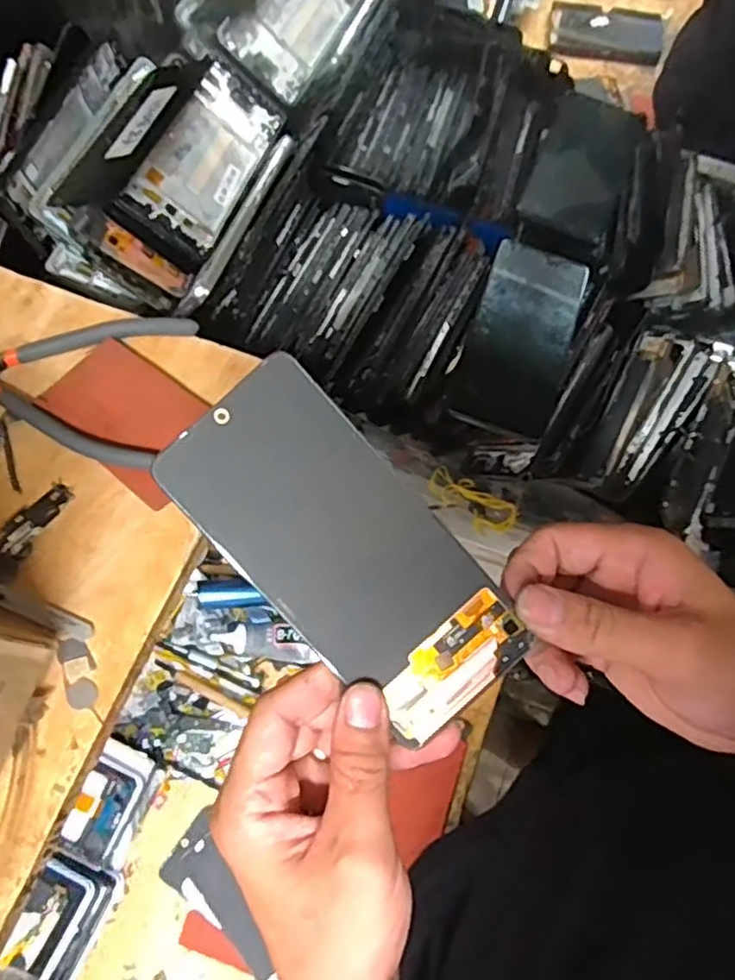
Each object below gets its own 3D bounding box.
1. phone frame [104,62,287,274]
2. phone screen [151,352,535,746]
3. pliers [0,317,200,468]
[{"bbox_3d":[-0.116,-0.235,0.488,0.065,0.009,0.159,35,66,-25],"label":"phone frame"},{"bbox_3d":[-0.007,0.026,0.274,0.071,0.005,0.156,-42,95,-4],"label":"phone screen"},{"bbox_3d":[-0.177,-0.068,0.378,0.144,0.011,0.094,11,69,3],"label":"pliers"}]

